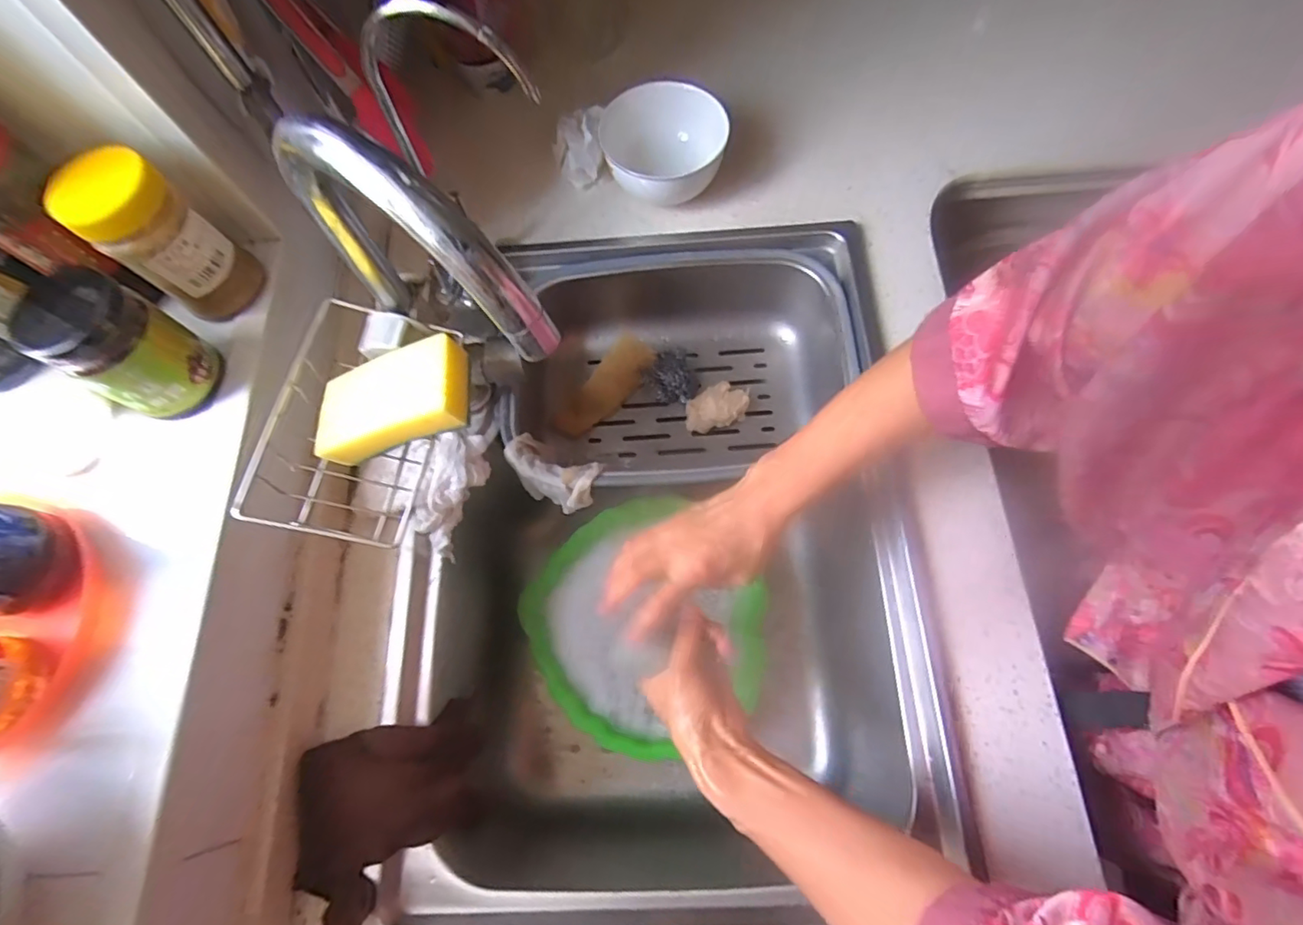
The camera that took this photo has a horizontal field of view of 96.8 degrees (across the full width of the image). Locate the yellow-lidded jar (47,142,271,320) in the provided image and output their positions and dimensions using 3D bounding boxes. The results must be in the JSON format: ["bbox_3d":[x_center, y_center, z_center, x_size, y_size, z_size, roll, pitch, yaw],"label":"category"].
[{"bbox_3d":[-0.354,-0.162,0.420,0.058,0.111,0.063,-1,70,3],"label":"yellow-lidded jar"}]

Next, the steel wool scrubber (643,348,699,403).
[{"bbox_3d":[0.025,-0.097,0.658,0.054,0.029,0.061,-40,72,-10],"label":"steel wool scrubber"}]

